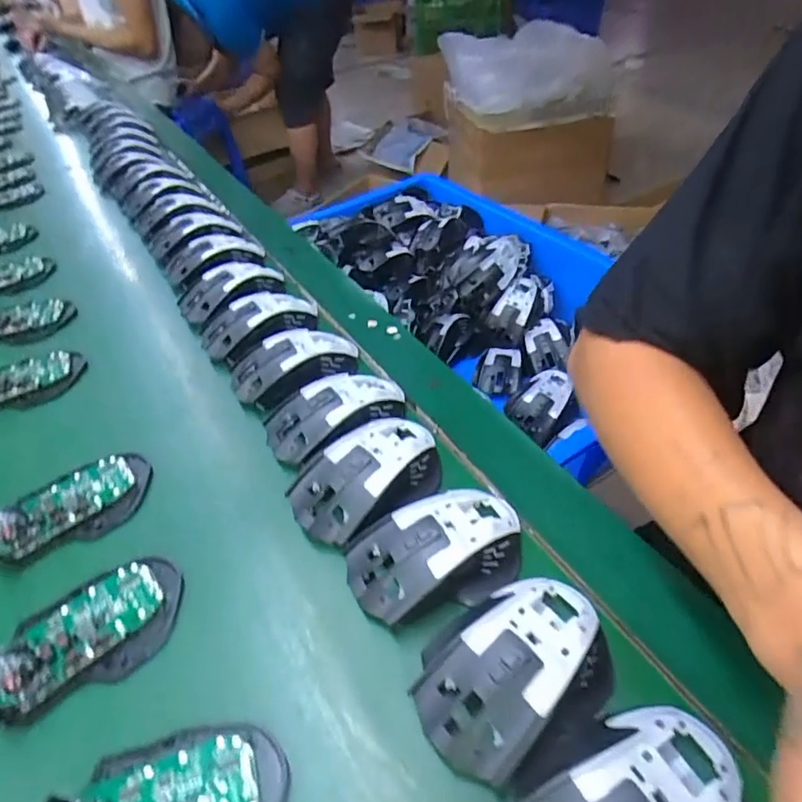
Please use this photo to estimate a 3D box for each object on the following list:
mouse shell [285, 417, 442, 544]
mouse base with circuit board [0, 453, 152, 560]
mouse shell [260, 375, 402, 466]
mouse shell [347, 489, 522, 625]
[{"bbox_3d":[-0.019,0.049,0.367,0.113,0.034,0.065,-32,49,-25],"label":"mouse shell"},{"bbox_3d":[-0.248,0.074,0.389,0.110,0.030,0.063,-22,46,-16],"label":"mouse base with circuit board"},{"bbox_3d":[-0.051,0.008,0.420,0.113,0.035,0.053,-24,46,-18],"label":"mouse shell"},{"bbox_3d":[0.023,0.090,0.326,0.112,0.034,0.068,-15,44,-9],"label":"mouse shell"}]

